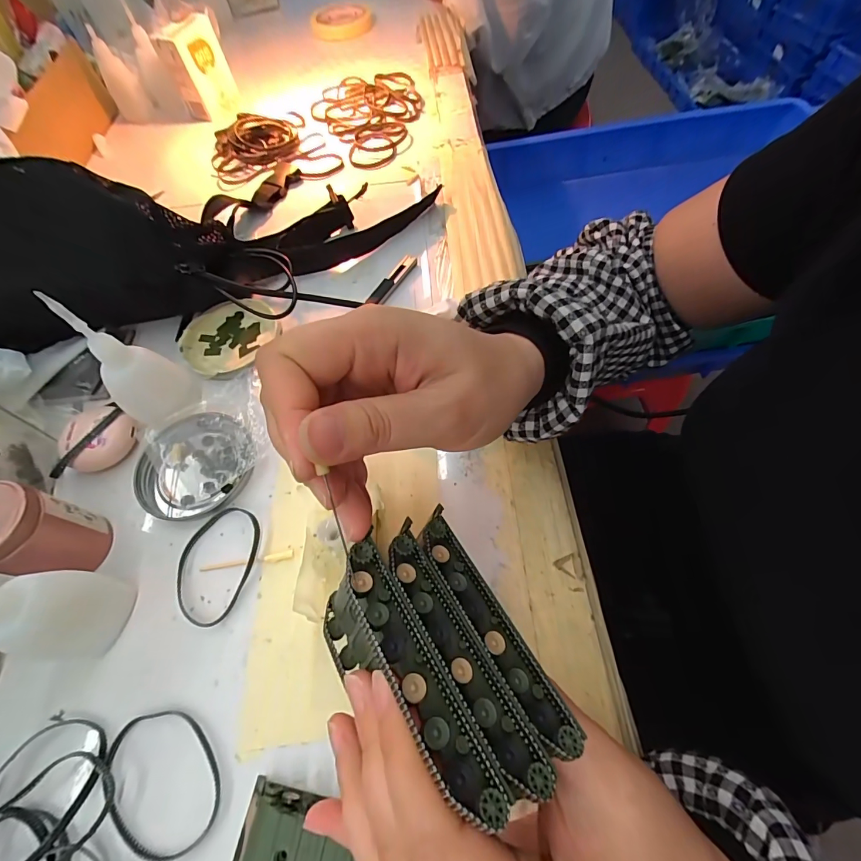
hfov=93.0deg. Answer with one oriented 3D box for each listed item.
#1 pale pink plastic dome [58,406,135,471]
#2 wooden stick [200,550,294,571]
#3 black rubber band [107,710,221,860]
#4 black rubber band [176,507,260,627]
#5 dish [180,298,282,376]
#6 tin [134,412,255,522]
[{"bbox_3d":[-0.237,0.002,0.292,0.045,0.018,0.052,-21,62,-9],"label":"pale pink plastic dome"},{"bbox_3d":[-0.115,0.083,0.255,0.060,0.005,0.006,-9,61,-3],"label":"wooden stick"},{"bbox_3d":[-0.136,0.176,0.204,0.047,0.004,0.065,-38,66,-17],"label":"black rubber band"},{"bbox_3d":[-0.136,0.082,0.256,0.049,0.005,0.069,15,63,11],"label":"black rubber band"},{"bbox_3d":[-0.171,-0.079,0.343,0.068,0.013,0.075,20,64,13],"label":"dish"},{"bbox_3d":[-0.163,0.023,0.284,0.075,0.013,0.077,-1,61,2],"label":"tin"}]

